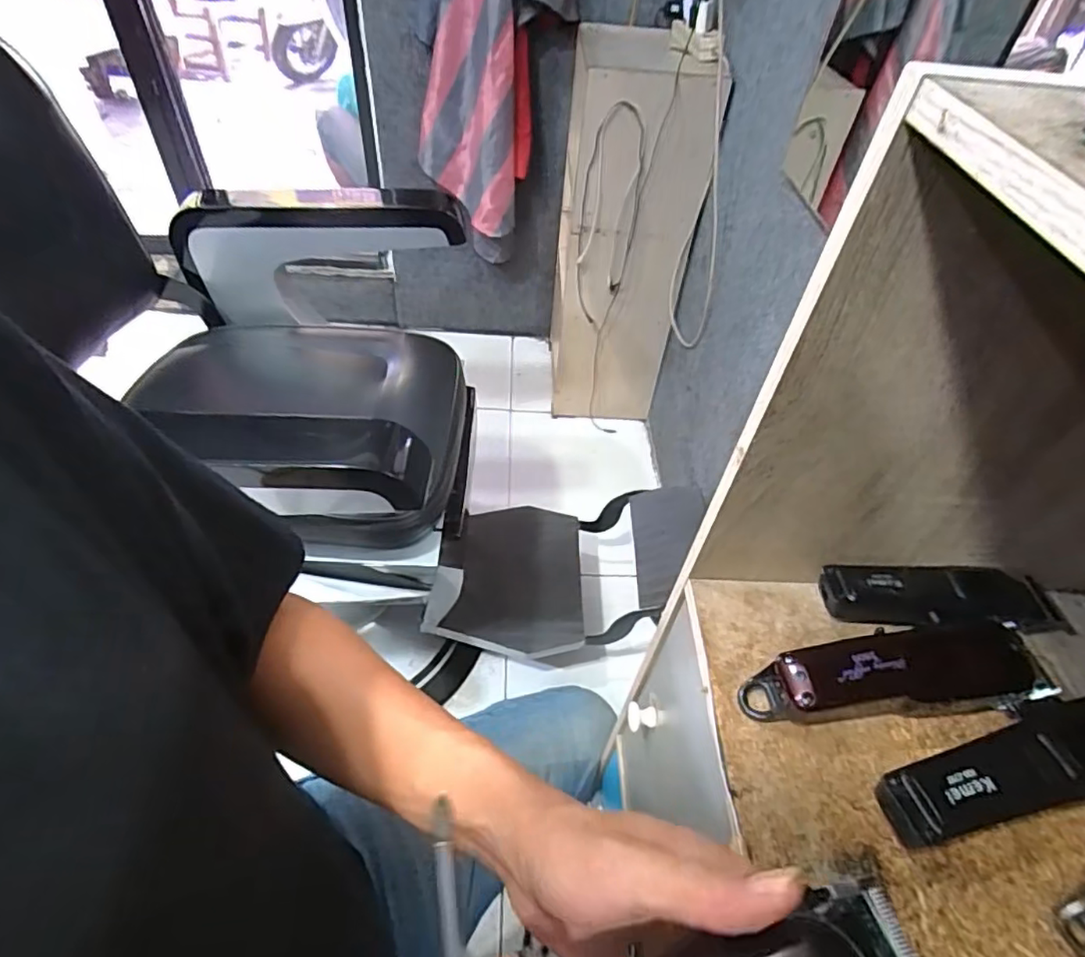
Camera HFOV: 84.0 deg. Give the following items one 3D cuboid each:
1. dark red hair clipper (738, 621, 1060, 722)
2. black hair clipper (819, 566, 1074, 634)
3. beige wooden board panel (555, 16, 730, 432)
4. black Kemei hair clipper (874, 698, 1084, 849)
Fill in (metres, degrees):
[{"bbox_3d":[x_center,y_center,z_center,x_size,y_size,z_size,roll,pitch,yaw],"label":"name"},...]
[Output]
[{"bbox_3d":[0.208,0.112,0.348,0.175,0.054,0.045,-1,48,-6],"label":"dark red hair clipper"},{"bbox_3d":[0.264,0.082,0.395,0.155,0.035,0.044,3,48,-3],"label":"black hair clipper"},{"bbox_3d":[0.208,-0.674,1.702,0.298,0.915,0.499,3,48,-3],"label":"beige wooden board panel"},{"bbox_3d":[0.260,0.155,0.321,0.176,0.042,0.046,-8,50,-12],"label":"black Kemei hair clipper"}]

